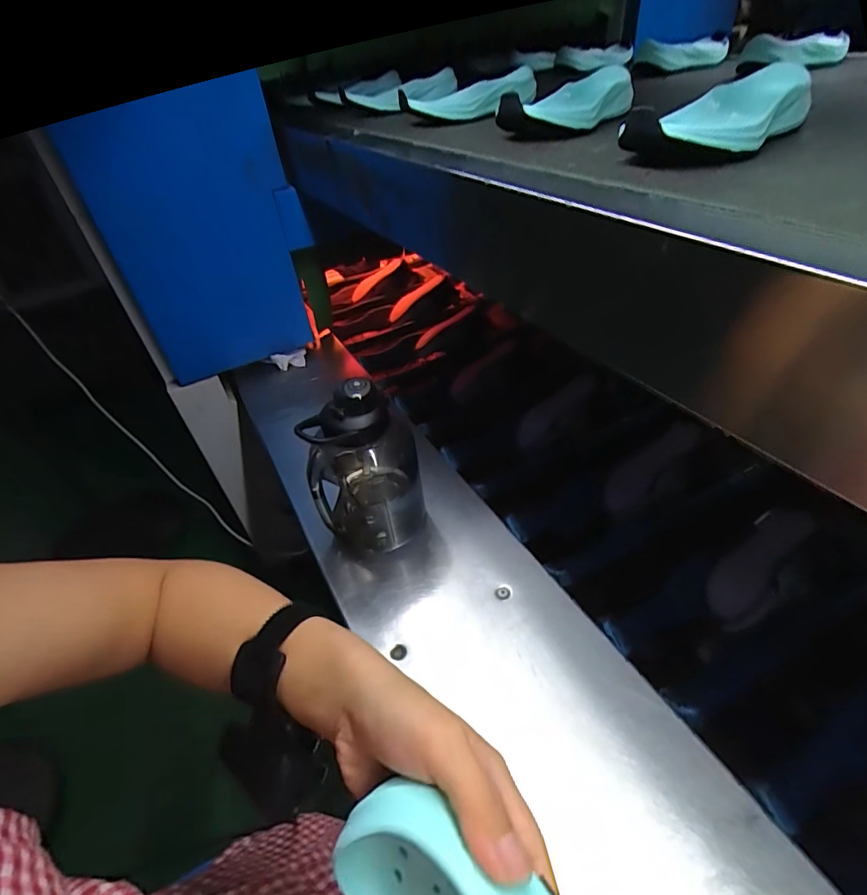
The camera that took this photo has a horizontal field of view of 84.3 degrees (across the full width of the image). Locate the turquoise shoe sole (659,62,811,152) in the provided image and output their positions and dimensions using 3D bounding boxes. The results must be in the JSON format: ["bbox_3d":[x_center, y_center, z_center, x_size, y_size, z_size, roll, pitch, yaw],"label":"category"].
[{"bbox_3d":[0.239,-0.264,0.371,0.083,0.040,0.193,19,47,29],"label":"turquoise shoe sole"}]

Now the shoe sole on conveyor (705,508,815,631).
[{"bbox_3d":[0.394,0.140,0.582,0.182,0.026,0.063,-41,52,-18],"label":"shoe sole on conveyor"}]

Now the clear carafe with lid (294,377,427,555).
[{"bbox_3d":[-0.088,0.026,0.597,0.132,0.217,0.103,-10,40,-2],"label":"clear carafe with lid"}]

